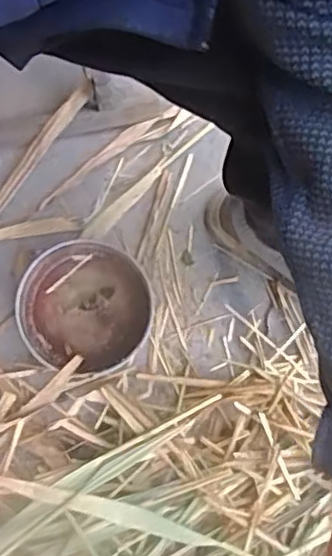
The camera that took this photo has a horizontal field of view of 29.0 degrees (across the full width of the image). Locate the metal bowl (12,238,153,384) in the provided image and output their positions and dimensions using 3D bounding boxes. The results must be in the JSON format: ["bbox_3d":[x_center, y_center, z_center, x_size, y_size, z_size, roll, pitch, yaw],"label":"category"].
[{"bbox_3d":[-0.100,0.037,0.802,0.157,0.065,0.165,0,78,-1],"label":"metal bowl"}]

